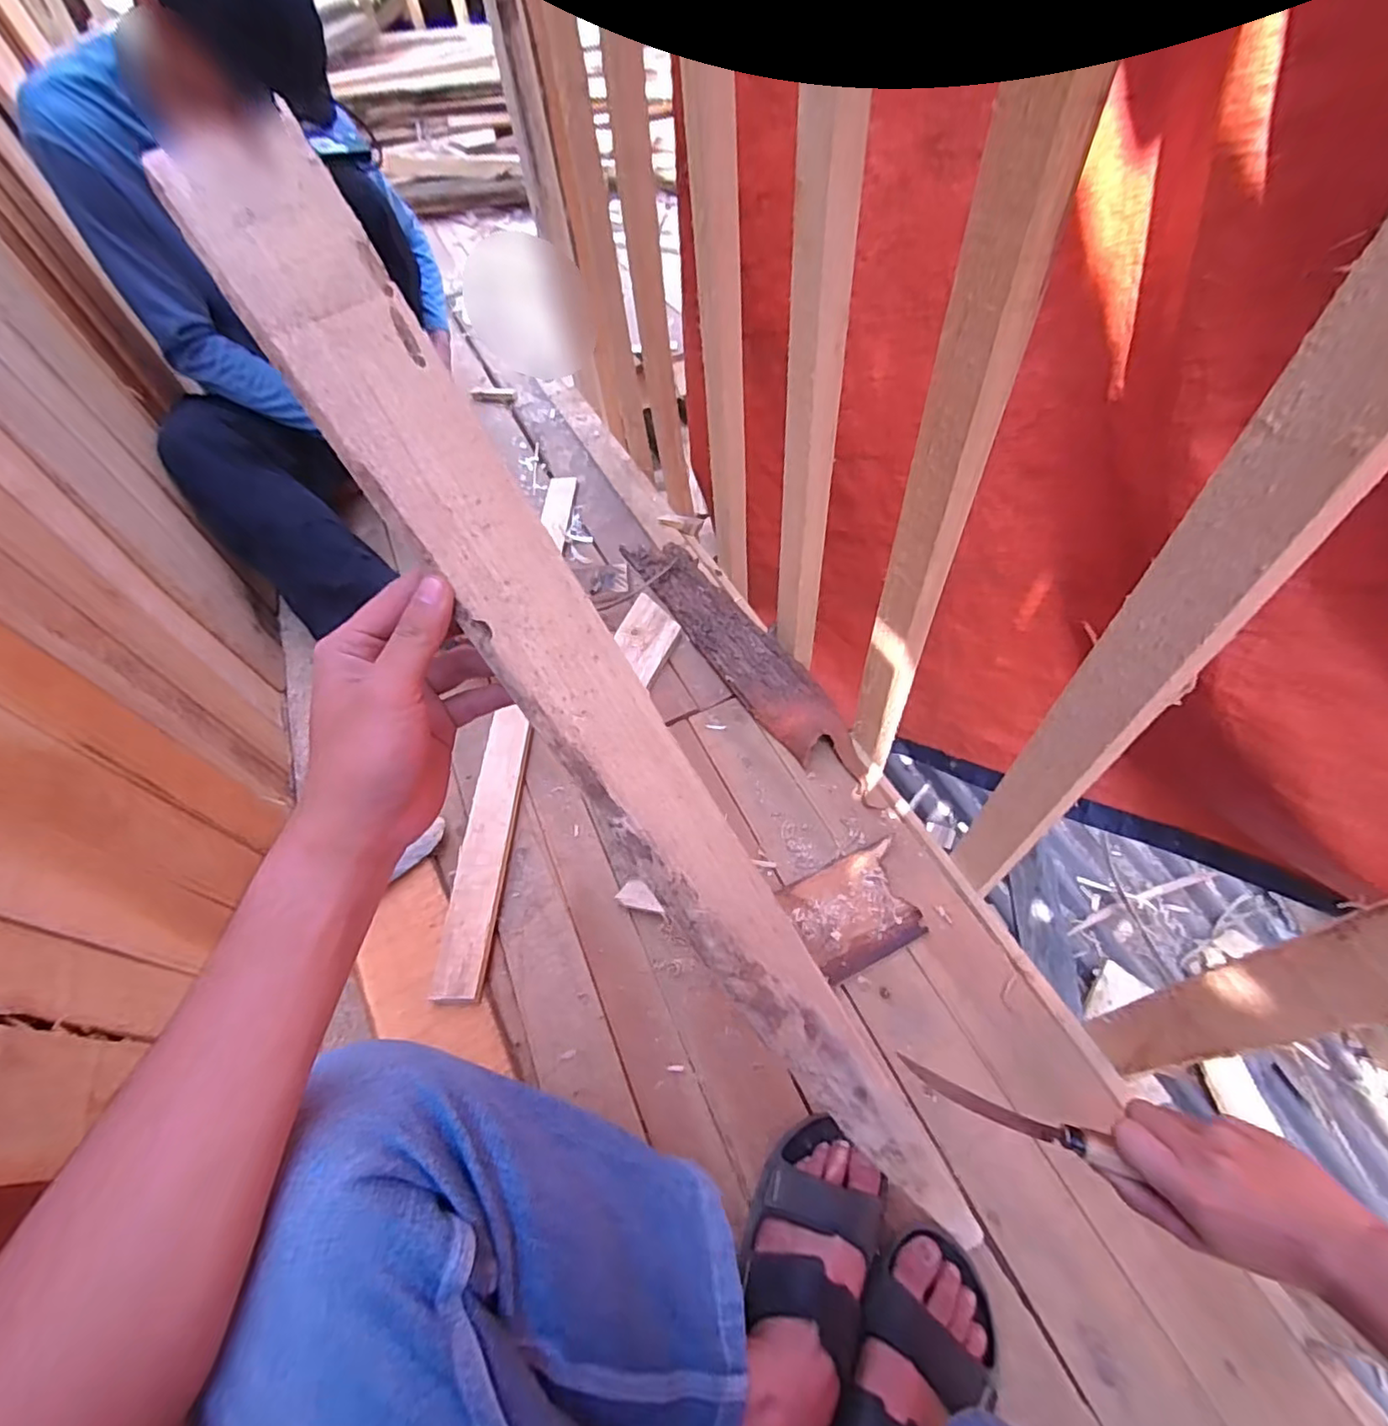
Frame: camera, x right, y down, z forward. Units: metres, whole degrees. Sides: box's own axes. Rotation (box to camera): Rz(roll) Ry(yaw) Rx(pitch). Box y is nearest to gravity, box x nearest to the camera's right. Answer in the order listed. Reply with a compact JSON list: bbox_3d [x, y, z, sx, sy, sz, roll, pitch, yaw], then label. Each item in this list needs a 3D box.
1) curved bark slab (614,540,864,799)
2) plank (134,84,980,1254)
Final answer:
[{"bbox_3d":[0.062,-0.108,0.927,0.099,0.046,0.555,-28,58,-15],"label":"curved bark slab"},{"bbox_3d":[0.013,0.098,0.365,0.059,0.764,0.016,-42,23,-23],"label":"plank"}]

